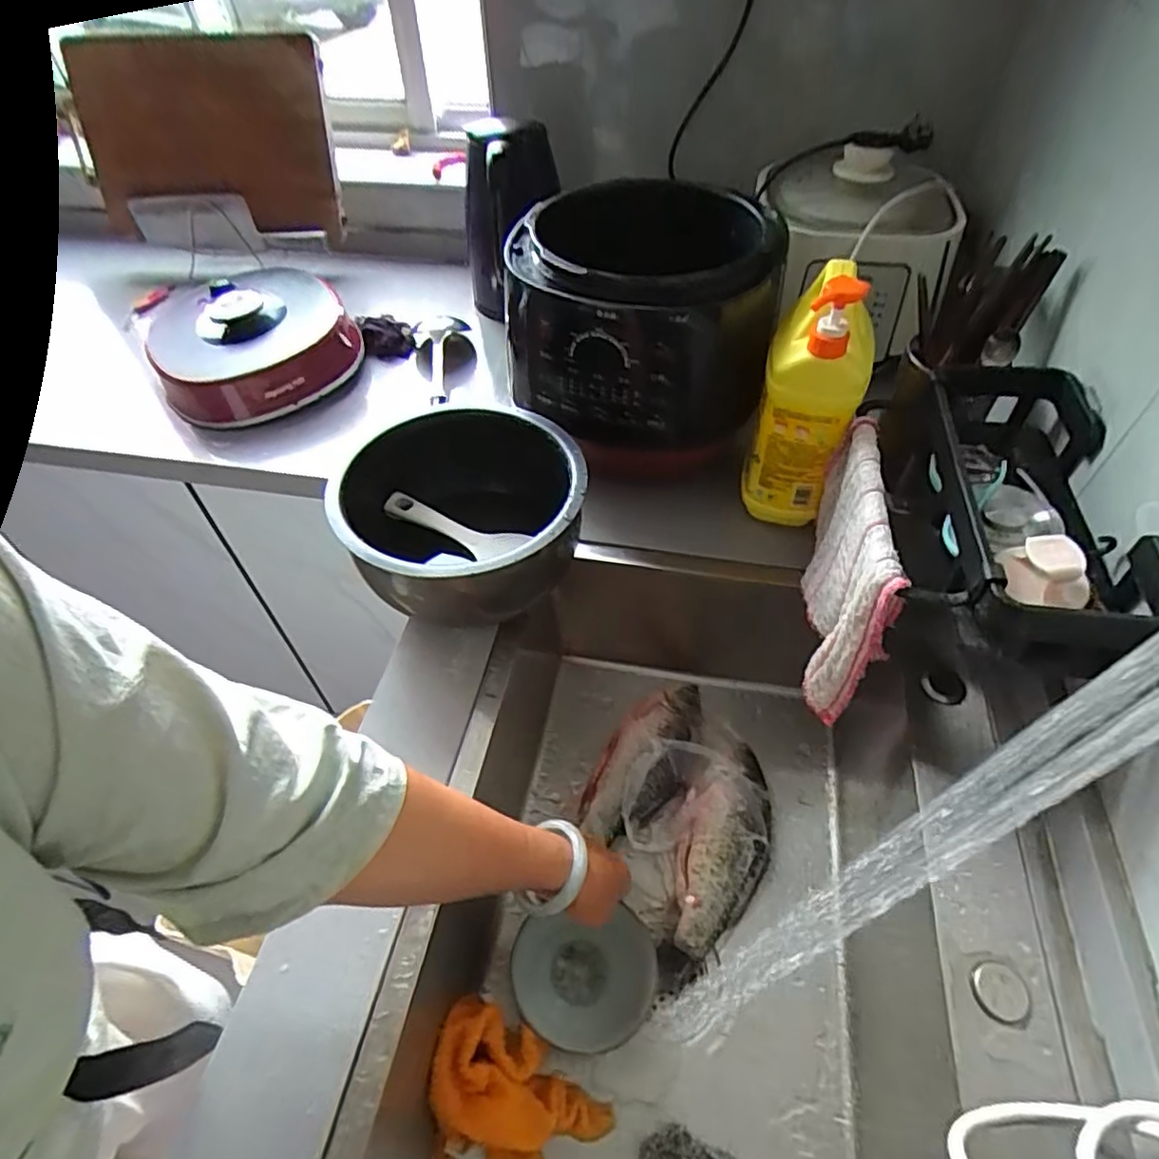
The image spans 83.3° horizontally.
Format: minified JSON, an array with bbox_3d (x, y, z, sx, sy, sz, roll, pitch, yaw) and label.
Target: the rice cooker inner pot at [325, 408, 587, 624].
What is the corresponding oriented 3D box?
[{"bbox_3d":[-0.099,-0.056,0.623,0.203,0.103,0.211,-1,50,1],"label":"rice cooker inner pot"}]

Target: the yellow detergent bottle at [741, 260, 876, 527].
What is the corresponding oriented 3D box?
[{"bbox_3d":[0.226,-0.174,0.637,0.085,0.254,0.105,23,54,19],"label":"yellow detergent bottle"}]

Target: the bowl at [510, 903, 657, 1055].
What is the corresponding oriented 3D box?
[{"bbox_3d":[0.006,0.359,0.585,0.126,0.044,0.105,-6,50,-3],"label":"bowl"}]

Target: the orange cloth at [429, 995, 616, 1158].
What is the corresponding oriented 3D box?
[{"bbox_3d":[-0.058,0.428,0.521,0.142,0.072,0.105,23,54,19],"label":"orange cloth"}]

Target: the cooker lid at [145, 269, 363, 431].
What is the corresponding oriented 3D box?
[{"bbox_3d":[-0.459,-0.340,0.921,0.261,0.103,0.264,-1,50,1],"label":"cooker lid"}]

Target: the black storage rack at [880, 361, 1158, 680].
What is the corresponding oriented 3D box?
[{"bbox_3d":[0.351,-0.050,0.588,0.144,0.185,0.347,13,52,12],"label":"black storage rack"}]

